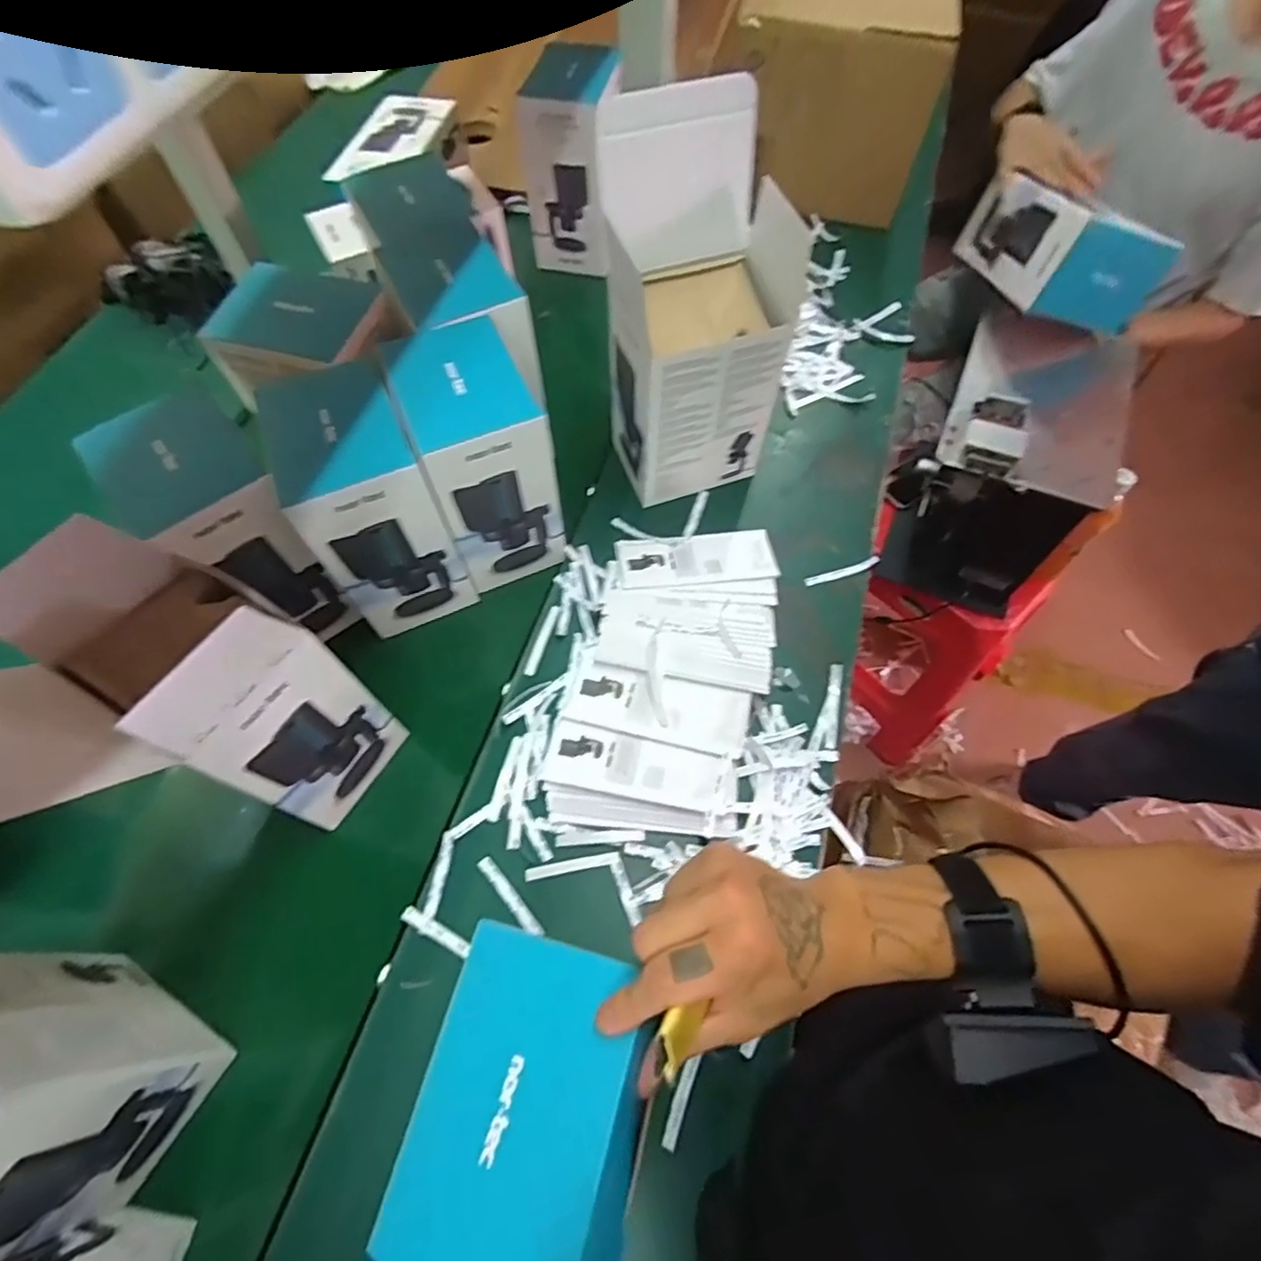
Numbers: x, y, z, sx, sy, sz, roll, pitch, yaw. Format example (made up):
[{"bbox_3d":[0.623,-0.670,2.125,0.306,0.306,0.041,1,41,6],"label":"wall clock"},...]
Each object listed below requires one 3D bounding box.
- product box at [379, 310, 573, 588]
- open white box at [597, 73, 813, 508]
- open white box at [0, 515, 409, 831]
[{"bbox_3d":[-0.153,-0.170,0.666,0.123,0.226,0.144,-21,61,-14],"label":"product box"},{"bbox_3d":[0.066,-0.309,0.652,0.155,0.359,0.132,-18,60,-12],"label":"open white box"},{"bbox_3d":[-0.348,0.079,0.495,0.150,0.308,0.222,28,61,15],"label":"open white box"}]

